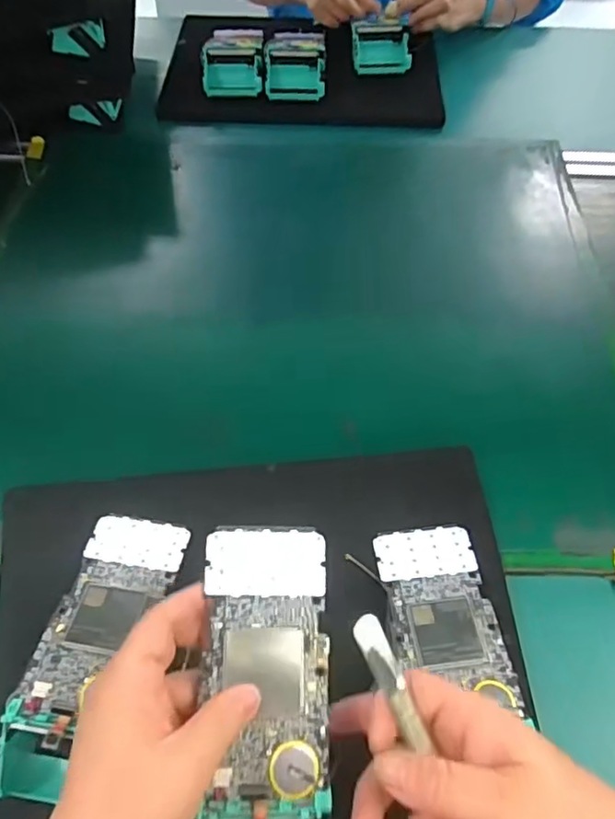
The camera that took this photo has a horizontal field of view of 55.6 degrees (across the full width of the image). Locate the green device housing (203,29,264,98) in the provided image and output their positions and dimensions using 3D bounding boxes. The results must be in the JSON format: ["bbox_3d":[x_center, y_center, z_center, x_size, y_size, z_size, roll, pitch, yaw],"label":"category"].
[{"bbox_3d":[-0.092,-0.423,0.713,0.075,0.045,0.063,0,59,-1],"label":"green device housing"}]

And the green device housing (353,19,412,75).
[{"bbox_3d":[0.094,-0.459,0.740,0.070,0.033,0.051,-3,60,-2],"label":"green device housing"}]

